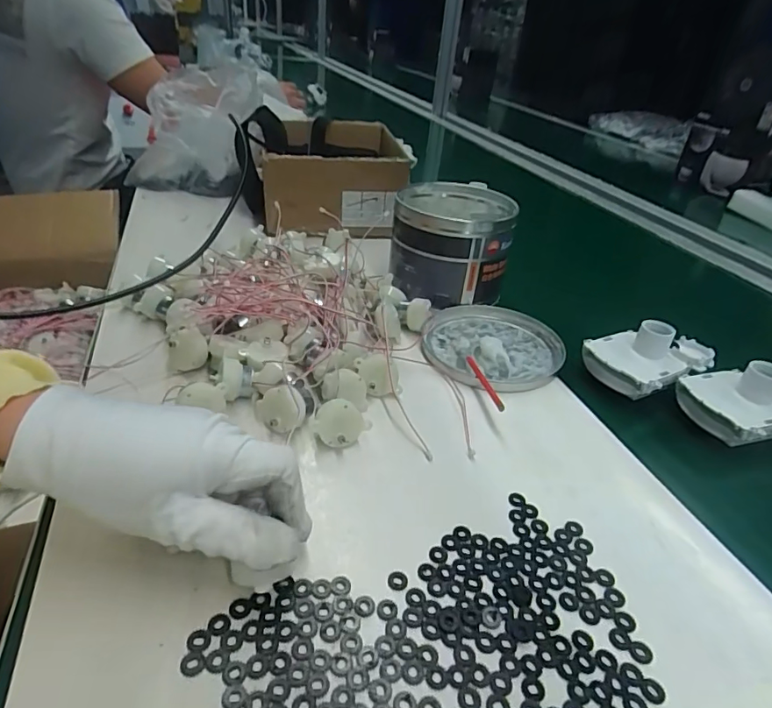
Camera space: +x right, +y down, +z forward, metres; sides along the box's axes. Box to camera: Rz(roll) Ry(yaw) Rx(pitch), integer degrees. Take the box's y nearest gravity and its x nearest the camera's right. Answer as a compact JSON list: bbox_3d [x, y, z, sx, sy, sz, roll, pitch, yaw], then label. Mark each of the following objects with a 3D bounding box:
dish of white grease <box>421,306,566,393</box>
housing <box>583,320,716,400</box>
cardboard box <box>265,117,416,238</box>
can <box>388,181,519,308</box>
[{"bbox_3d":[0.101,-0.008,0.475,0.126,0.015,0.132,4,33,-3],"label":"dish of white grease"},{"bbox_3d":[0.231,0.001,0.444,0.098,0.053,0.070,-12,37,-25],"label":"housing"},{"bbox_3d":[-0.065,-0.257,0.715,0.177,0.094,0.212,4,33,-2],"label":"cardboard box"},{"bbox_3d":[0.070,-0.117,0.552,0.116,0.101,0.126,9,33,5],"label":"can"}]

